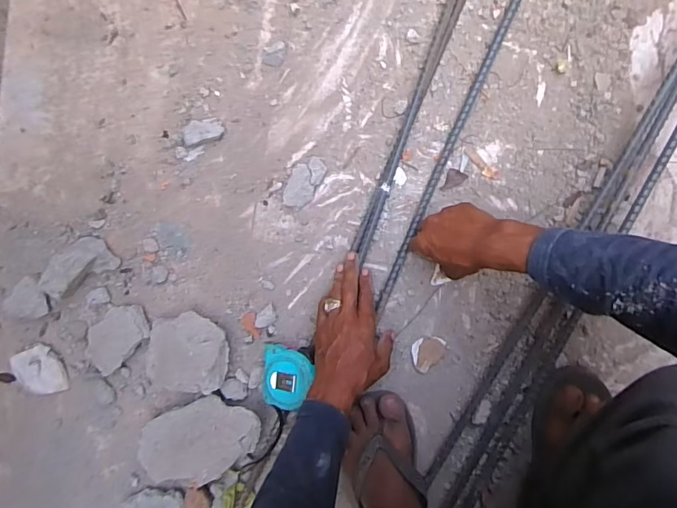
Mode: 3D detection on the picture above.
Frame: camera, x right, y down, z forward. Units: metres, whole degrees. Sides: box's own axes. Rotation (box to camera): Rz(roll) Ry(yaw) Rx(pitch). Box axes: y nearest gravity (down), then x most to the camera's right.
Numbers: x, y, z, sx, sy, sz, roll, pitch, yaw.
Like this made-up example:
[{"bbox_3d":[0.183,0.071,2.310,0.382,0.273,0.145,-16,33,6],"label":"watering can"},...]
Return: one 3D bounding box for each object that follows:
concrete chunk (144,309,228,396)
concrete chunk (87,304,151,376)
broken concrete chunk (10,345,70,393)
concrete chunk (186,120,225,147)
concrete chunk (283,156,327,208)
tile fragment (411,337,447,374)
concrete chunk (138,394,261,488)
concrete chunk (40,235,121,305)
[{"bbox_3d":[-0.204,0.133,0.646,0.118,0.060,0.108,0,94,7],"label":"concrete chunk"},{"bbox_3d":[-0.310,0.115,0.664,0.099,0.044,0.071,-40,89,8],"label":"concrete chunk"},{"bbox_3d":[-0.433,0.170,0.696,0.070,0.011,0.071,-12,104,-4],"label":"broken concrete chunk"},{"bbox_3d":[-0.180,-0.162,0.636,0.055,0.028,0.028,-8,93,7],"label":"concrete chunk"},{"bbox_3d":[-0.045,-0.096,0.633,0.040,0.018,0.072,23,96,5],"label":"concrete chunk"},{"bbox_3d":[0.117,0.130,0.636,0.037,0.011,0.050,44,97,2],"label":"tile fragment"},{"bbox_3d":[-0.182,0.248,0.651,0.162,0.065,0.095,-24,91,8],"label":"concrete chunk"},{"bbox_3d":[-0.370,0.021,0.657,0.115,0.056,0.061,-31,90,8],"label":"concrete chunk"}]

